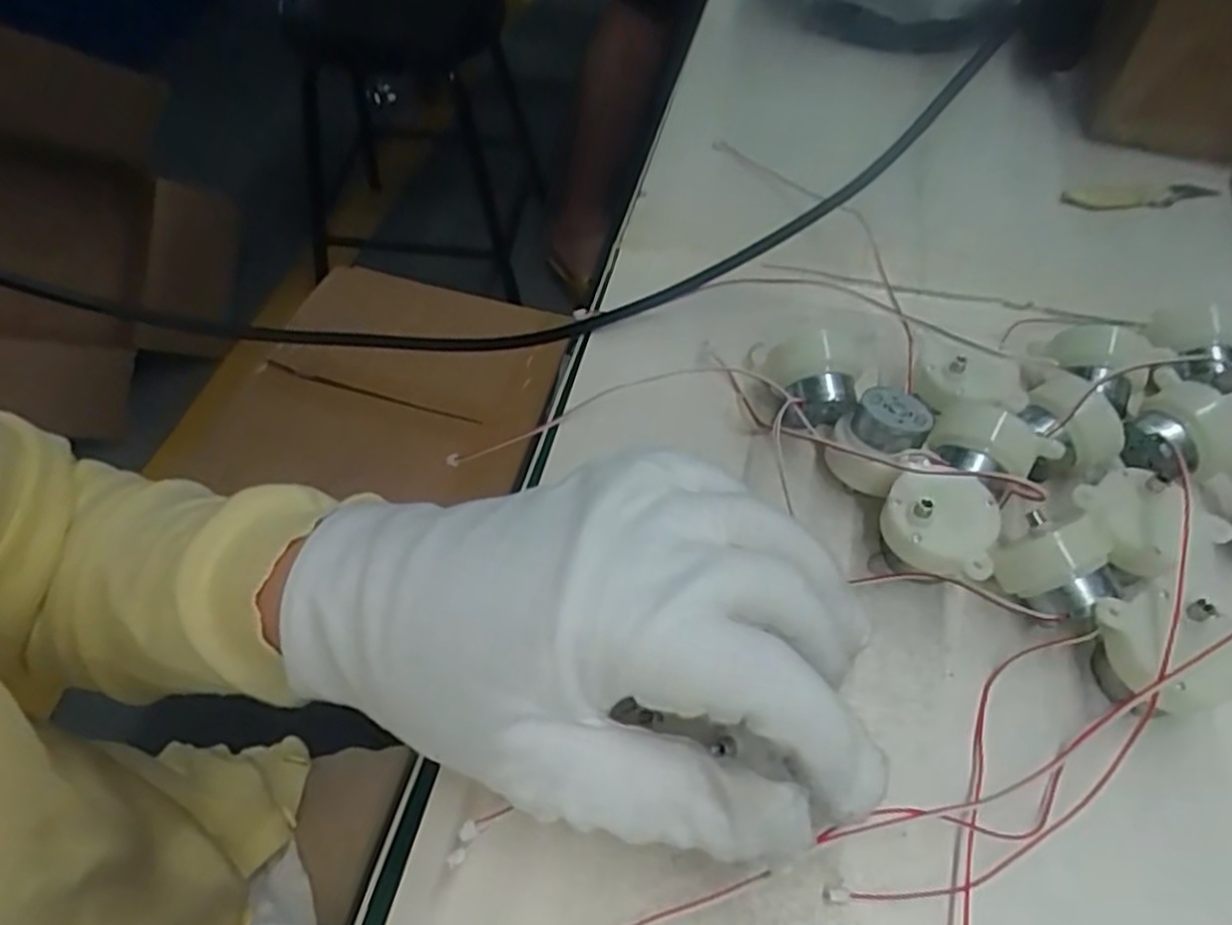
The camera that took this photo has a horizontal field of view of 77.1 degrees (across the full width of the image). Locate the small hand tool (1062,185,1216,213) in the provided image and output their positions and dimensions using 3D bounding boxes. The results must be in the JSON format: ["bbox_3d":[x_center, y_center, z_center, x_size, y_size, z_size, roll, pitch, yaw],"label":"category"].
[{"bbox_3d":[0.250,-0.128,0.369,0.080,0.011,0.009,-8,54,-6],"label":"small hand tool"}]

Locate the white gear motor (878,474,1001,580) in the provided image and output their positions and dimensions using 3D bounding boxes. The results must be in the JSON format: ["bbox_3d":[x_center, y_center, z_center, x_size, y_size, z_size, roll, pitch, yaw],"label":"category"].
[{"bbox_3d":[0.097,0.022,0.238,0.031,0.031,0.027,18,56,13],"label":"white gear motor"}]

